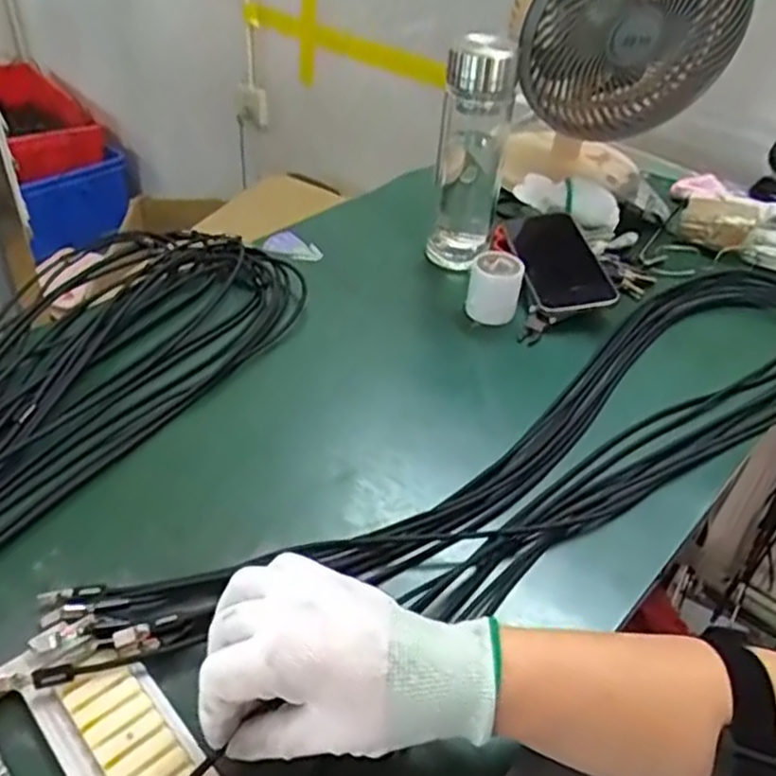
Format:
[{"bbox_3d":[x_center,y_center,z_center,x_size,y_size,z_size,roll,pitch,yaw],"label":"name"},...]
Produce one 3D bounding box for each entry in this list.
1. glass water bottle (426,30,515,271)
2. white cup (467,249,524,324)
[{"bbox_3d":[0.081,-0.230,0.709,0.063,0.206,0.062,10,40,6],"label":"glass water bottle"},{"bbox_3d":[0.100,-0.094,0.683,0.048,0.053,0.046,10,40,7],"label":"white cup"}]

